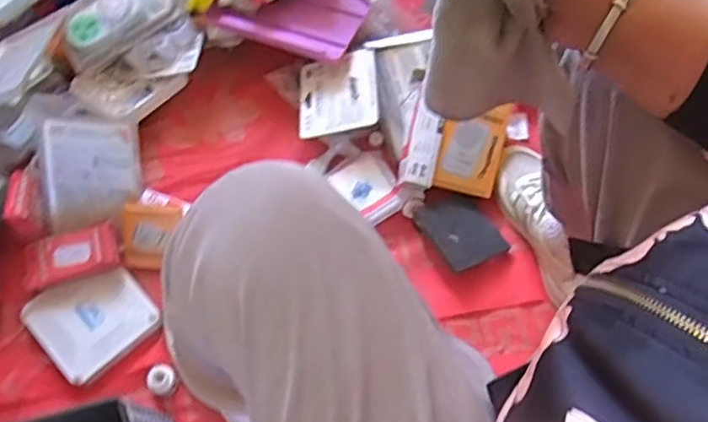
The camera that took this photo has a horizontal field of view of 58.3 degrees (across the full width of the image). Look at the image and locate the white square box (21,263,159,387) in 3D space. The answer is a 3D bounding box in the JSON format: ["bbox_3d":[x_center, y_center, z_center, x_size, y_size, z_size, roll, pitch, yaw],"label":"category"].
[{"bbox_3d":[-0.321,0.133,0.786,0.128,0.025,0.123,-39,73,-16],"label":"white square box"}]

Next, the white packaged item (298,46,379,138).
[{"bbox_3d":[-0.022,-0.161,0.869,0.108,0.015,0.116,-7,68,21],"label":"white packaged item"}]

